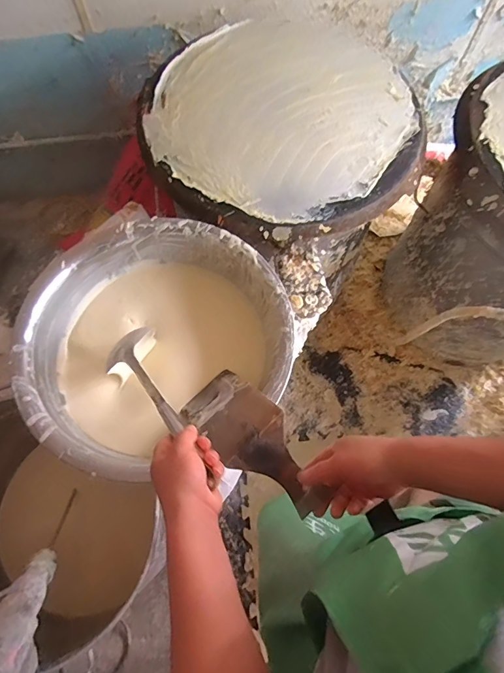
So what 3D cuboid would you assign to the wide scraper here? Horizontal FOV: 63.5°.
[{"bbox_3d":[-0.010,0.145,0.619,0.111,0.035,0.300,-37,41,-14],"label":"wide scraper"}]

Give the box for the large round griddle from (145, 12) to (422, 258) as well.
[{"bbox_3d":[0.065,-0.483,0.904,0.587,0.060,0.589,0,68,-1],"label":"large round griddle"}]

